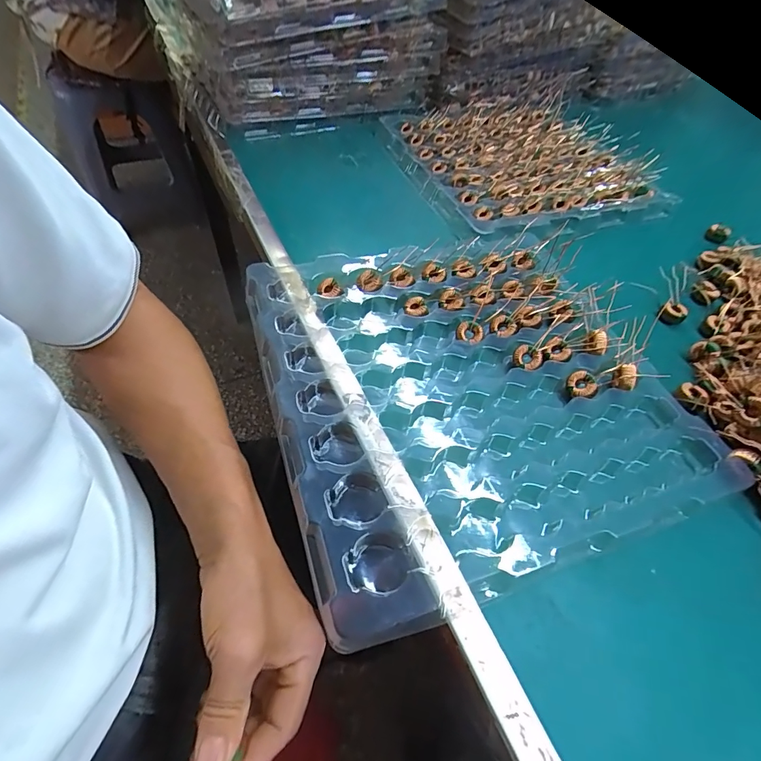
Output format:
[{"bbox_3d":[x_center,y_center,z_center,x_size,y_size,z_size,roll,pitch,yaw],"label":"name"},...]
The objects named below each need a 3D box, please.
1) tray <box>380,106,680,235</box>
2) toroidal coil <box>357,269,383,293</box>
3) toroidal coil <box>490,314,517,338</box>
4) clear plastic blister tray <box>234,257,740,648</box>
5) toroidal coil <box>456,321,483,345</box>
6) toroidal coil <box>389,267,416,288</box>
[{"bbox_3d":[0.190,-0.298,0.557,0.289,0.028,0.309,-16,57,-17],"label":"tray"},{"bbox_3d":[-0.009,-0.086,0.365,0.020,0.007,0.023,-11,56,-14],"label":"toroidal coil"},{"bbox_3d":[0.103,-0.045,0.349,0.017,0.007,0.019,-18,58,-18],"label":"toroidal coil"},{"bbox_3d":[0.061,-0.014,0.322,0.290,0.034,0.305,-15,57,-16],"label":"clear plastic blister tray"},{"bbox_3d":[0.073,-0.039,0.340,0.021,0.006,0.017,24,102,11],"label":"toroidal coil"},{"bbox_3d":[0.019,-0.091,0.370,0.021,0.004,0.020,3,54,-4],"label":"toroidal coil"}]

